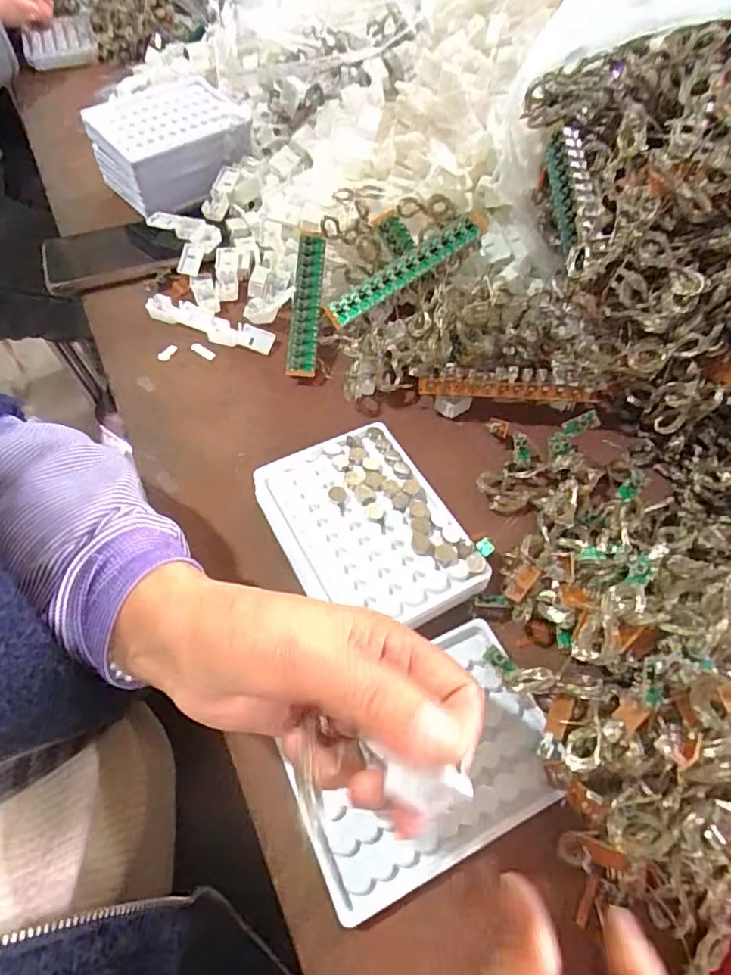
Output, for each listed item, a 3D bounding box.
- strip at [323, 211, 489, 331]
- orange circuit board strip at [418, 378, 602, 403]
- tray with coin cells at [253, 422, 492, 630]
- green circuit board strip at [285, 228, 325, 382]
[{"bbox_3d":[0.030,-0.159,0.397,0.131,0.015,0.018,-32,59,5],"label":"strip"},{"bbox_3d":[0.104,-0.069,0.389,0.129,0.018,0.013,6,56,5],"label":"orange circuit board strip"},{"bbox_3d":[0.000,0.028,0.334,0.098,0.026,0.131,-25,59,-15],"label":"tray with coin cells"},{"bbox_3d":[-0.047,-0.146,0.433,0.022,0.015,0.123,3,77,3],"label":"green circuit board strip"}]

